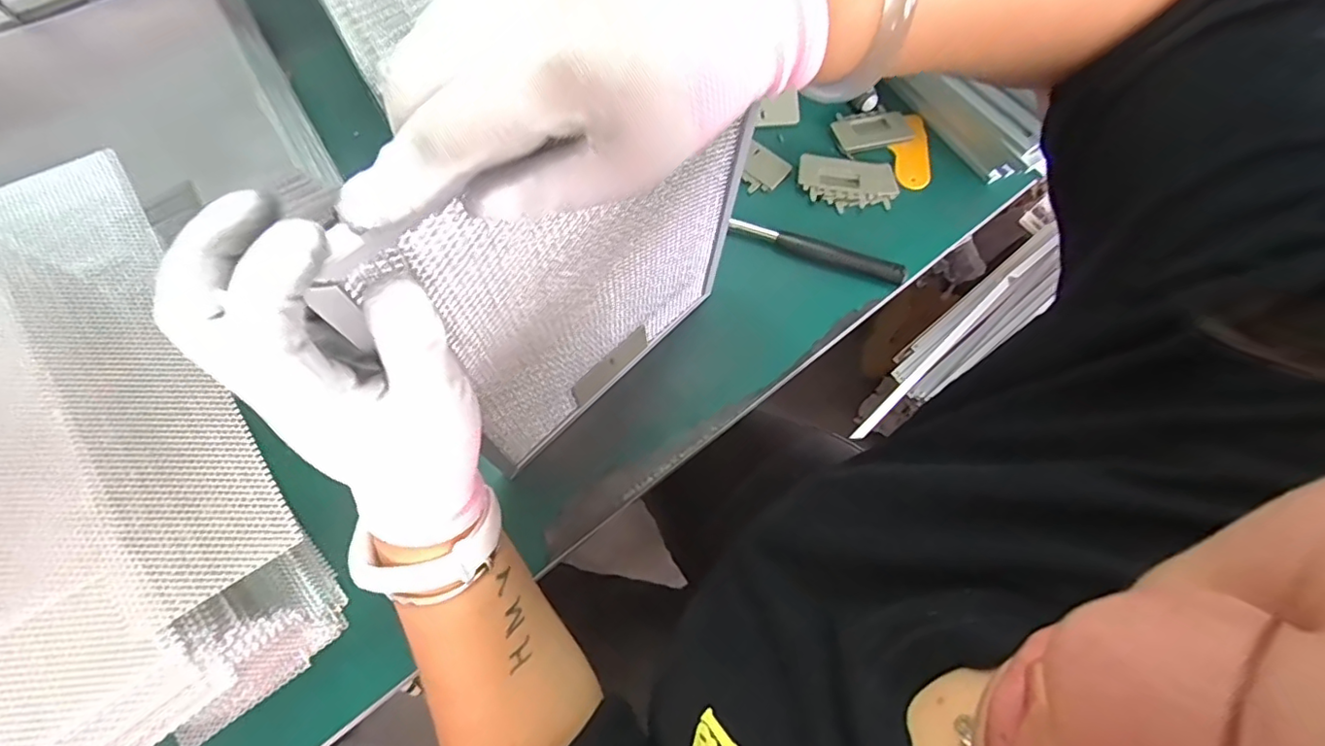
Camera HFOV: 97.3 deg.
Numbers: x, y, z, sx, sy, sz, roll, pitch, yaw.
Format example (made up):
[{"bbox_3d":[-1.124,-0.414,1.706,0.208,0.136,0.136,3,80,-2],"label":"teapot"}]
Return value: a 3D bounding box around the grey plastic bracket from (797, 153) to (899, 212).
[{"bbox_3d":[0.204,-0.210,0.637,0.106,0.019,0.063,-3,68,-4],"label":"grey plastic bracket"}]

